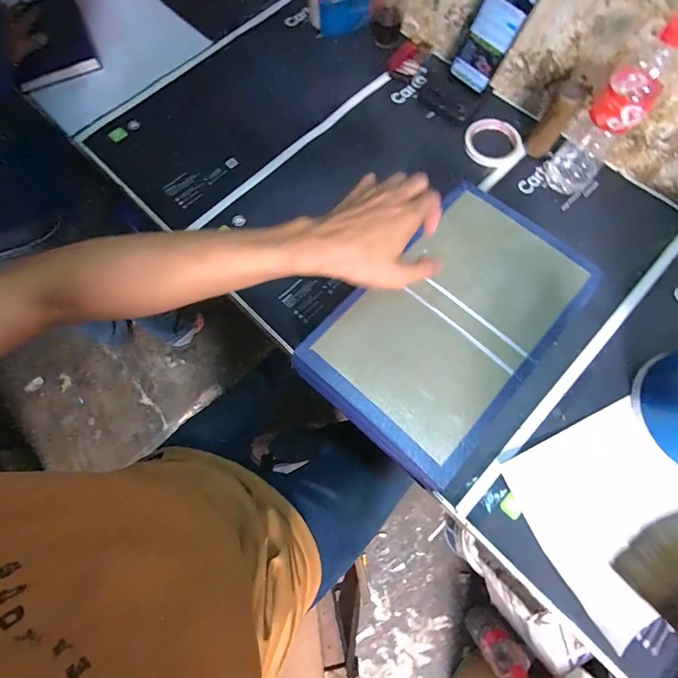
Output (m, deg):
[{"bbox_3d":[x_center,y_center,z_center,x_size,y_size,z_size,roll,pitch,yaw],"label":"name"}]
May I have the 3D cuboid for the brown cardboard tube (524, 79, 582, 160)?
[{"bbox_3d":[0.346,-0.350,0.576,0.038,0.120,0.032,36,76,10],"label":"brown cardboard tube"}]

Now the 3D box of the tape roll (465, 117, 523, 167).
[{"bbox_3d":[0.275,-0.351,0.634,0.098,0.012,0.105,0,73,0],"label":"tape roll"}]

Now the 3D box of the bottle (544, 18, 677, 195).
[{"bbox_3d":[0.396,-0.318,0.520,0.077,0.225,0.071,41,77,11],"label":"bottle"}]

